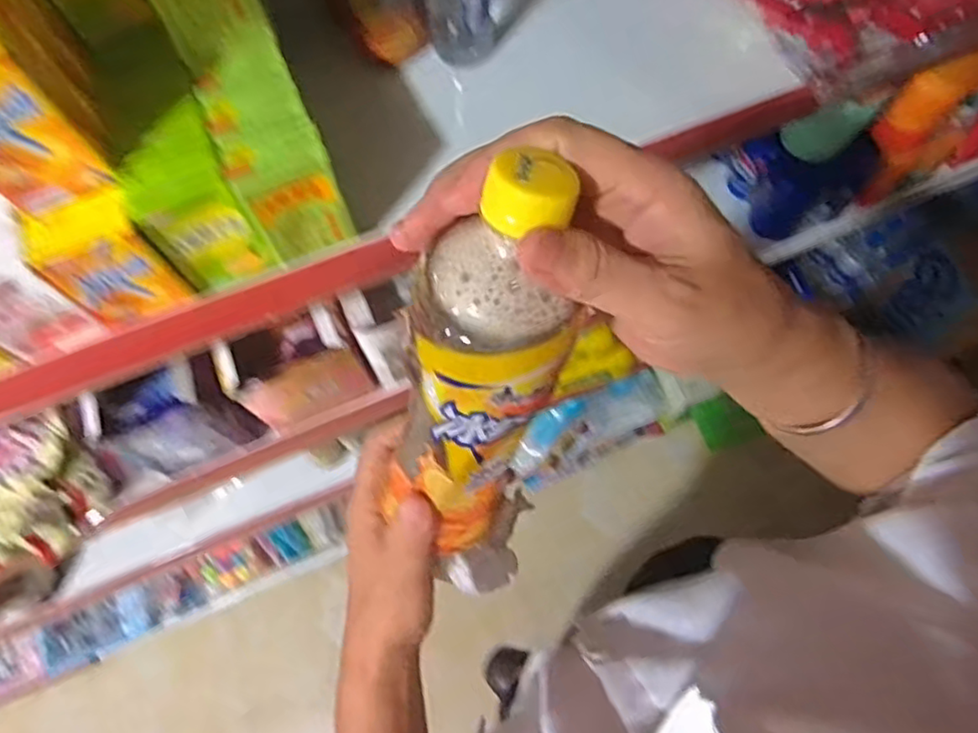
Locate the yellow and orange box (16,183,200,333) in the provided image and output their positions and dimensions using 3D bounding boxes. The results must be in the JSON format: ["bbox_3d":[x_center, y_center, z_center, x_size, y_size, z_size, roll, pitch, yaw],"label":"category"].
[{"bbox_3d":[-0.263,-0.074,0.461,0.066,0.088,0.048,-22,70,-6],"label":"yellow and orange box"}]

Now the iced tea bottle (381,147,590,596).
[{"bbox_3d":[-0.002,0.031,0.311,0.061,0.279,0.070,15,51,8],"label":"iced tea bottle"}]

